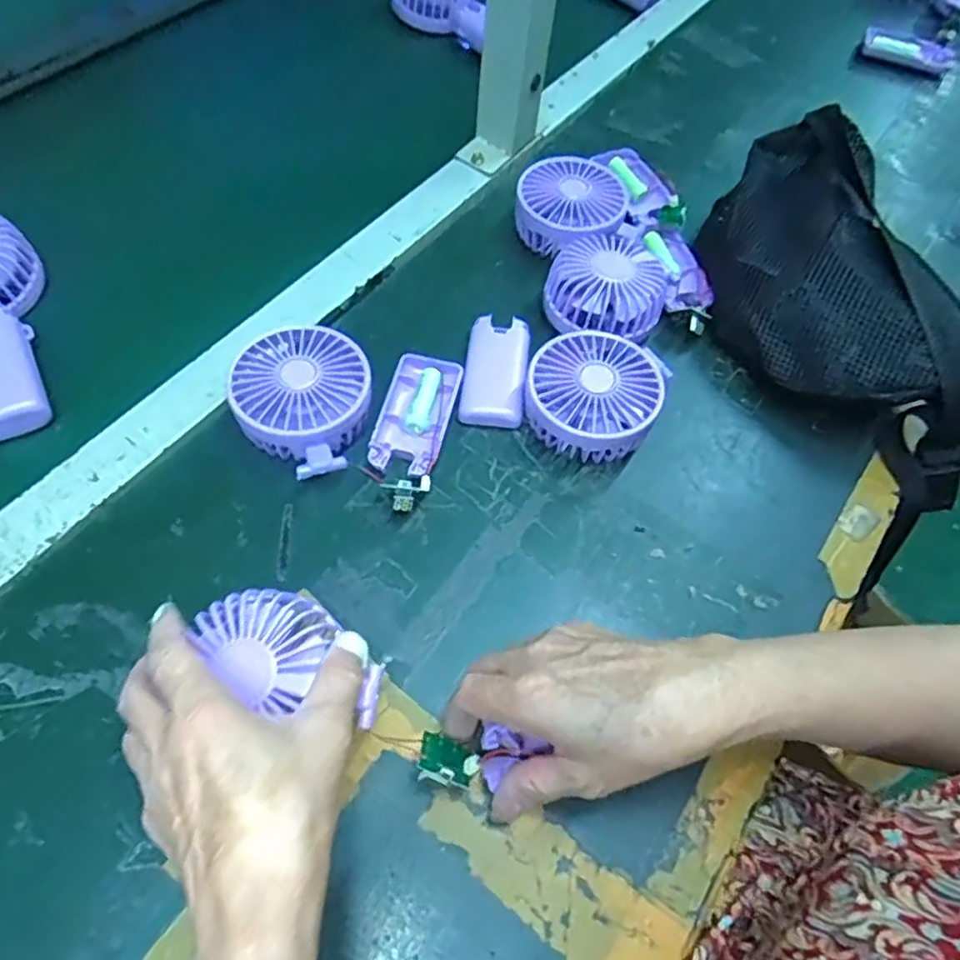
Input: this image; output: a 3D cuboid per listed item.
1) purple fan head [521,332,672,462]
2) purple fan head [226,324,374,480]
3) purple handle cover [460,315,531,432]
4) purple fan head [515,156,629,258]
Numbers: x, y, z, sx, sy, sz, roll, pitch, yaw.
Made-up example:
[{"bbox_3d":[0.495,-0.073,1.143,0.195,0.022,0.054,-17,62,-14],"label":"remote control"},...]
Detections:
[{"bbox_3d":[0.075,-0.054,0.442,0.082,0.043,0.086,1,60,-2],"label":"purple fan head"},{"bbox_3d":[-0.113,-0.049,0.428,0.082,0.040,0.093,16,60,6],"label":"purple fan head"},{"bbox_3d":[0.011,-0.077,0.470,0.043,0.017,0.088,7,59,1],"label":"purple handle cover"},{"bbox_3d":[0.072,-0.216,0.534,0.082,0.038,0.078,1,60,-2],"label":"purple fan head"}]

